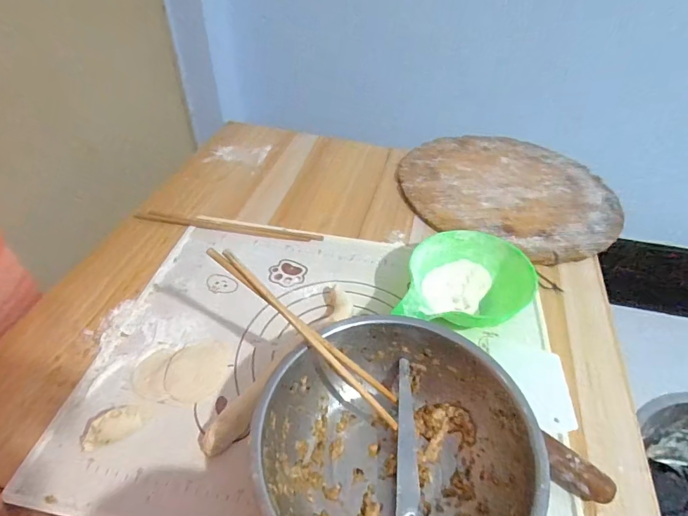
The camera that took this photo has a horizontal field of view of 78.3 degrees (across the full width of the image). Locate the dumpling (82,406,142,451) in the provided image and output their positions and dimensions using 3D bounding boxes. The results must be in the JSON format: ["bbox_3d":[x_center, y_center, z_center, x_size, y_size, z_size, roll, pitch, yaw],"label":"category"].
[{"bbox_3d":[-0.220,0.160,0.399,0.050,0.016,0.026,-23,50,-25],"label":"dumpling"}]

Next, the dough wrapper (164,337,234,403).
[{"bbox_3d":[-0.154,0.118,0.448,0.064,0.004,0.071,4,44,1],"label":"dough wrapper"}]

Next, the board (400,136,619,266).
[{"bbox_3d":[0.288,-0.137,0.734,0.347,0.015,0.361,2,44,-2],"label":"board"}]

